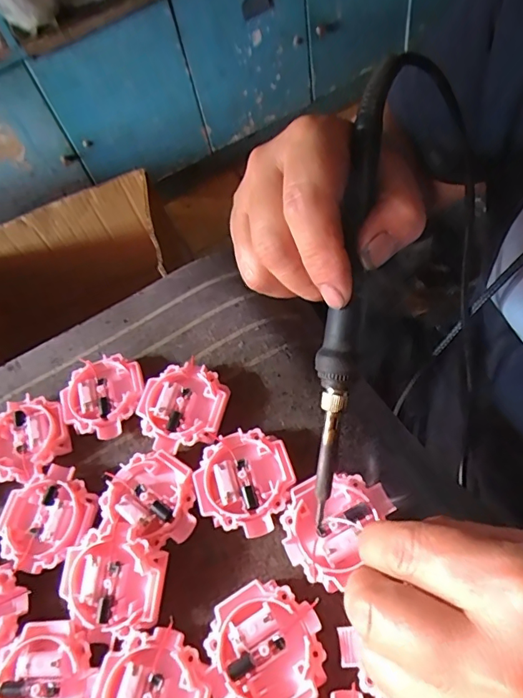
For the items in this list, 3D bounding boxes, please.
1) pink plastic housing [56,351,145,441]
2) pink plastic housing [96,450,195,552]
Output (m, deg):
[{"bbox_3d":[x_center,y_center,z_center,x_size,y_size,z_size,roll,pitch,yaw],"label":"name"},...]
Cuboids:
[{"bbox_3d":[-0.099,0.028,0.299,0.052,0.015,0.051,-5,59,9],"label":"pink plastic housing"},{"bbox_3d":[-0.058,0.081,0.259,0.054,0.013,0.043,32,71,26],"label":"pink plastic housing"}]

